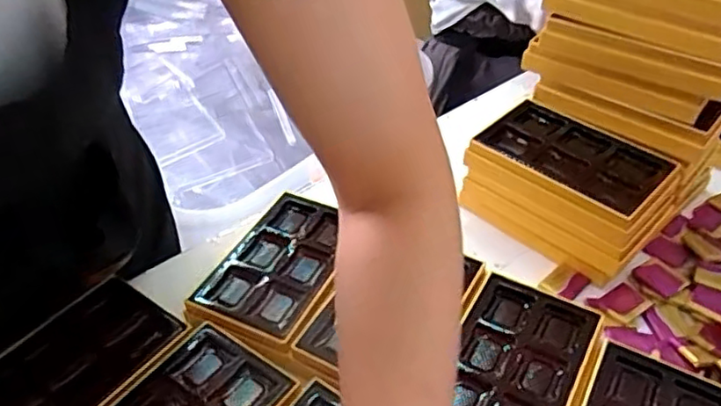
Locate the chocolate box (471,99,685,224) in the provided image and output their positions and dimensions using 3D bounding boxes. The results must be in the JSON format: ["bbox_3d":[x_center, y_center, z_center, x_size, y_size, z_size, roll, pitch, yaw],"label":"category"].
[{"bbox_3d":[0.192,-0.045,0.586,0.160,0.018,0.098,32,51,31],"label":"chocolate box"}]

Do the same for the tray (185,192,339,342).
[{"bbox_3d":[-0.067,0.049,0.572,0.100,0.016,0.162,16,42,18],"label":"tray"}]

